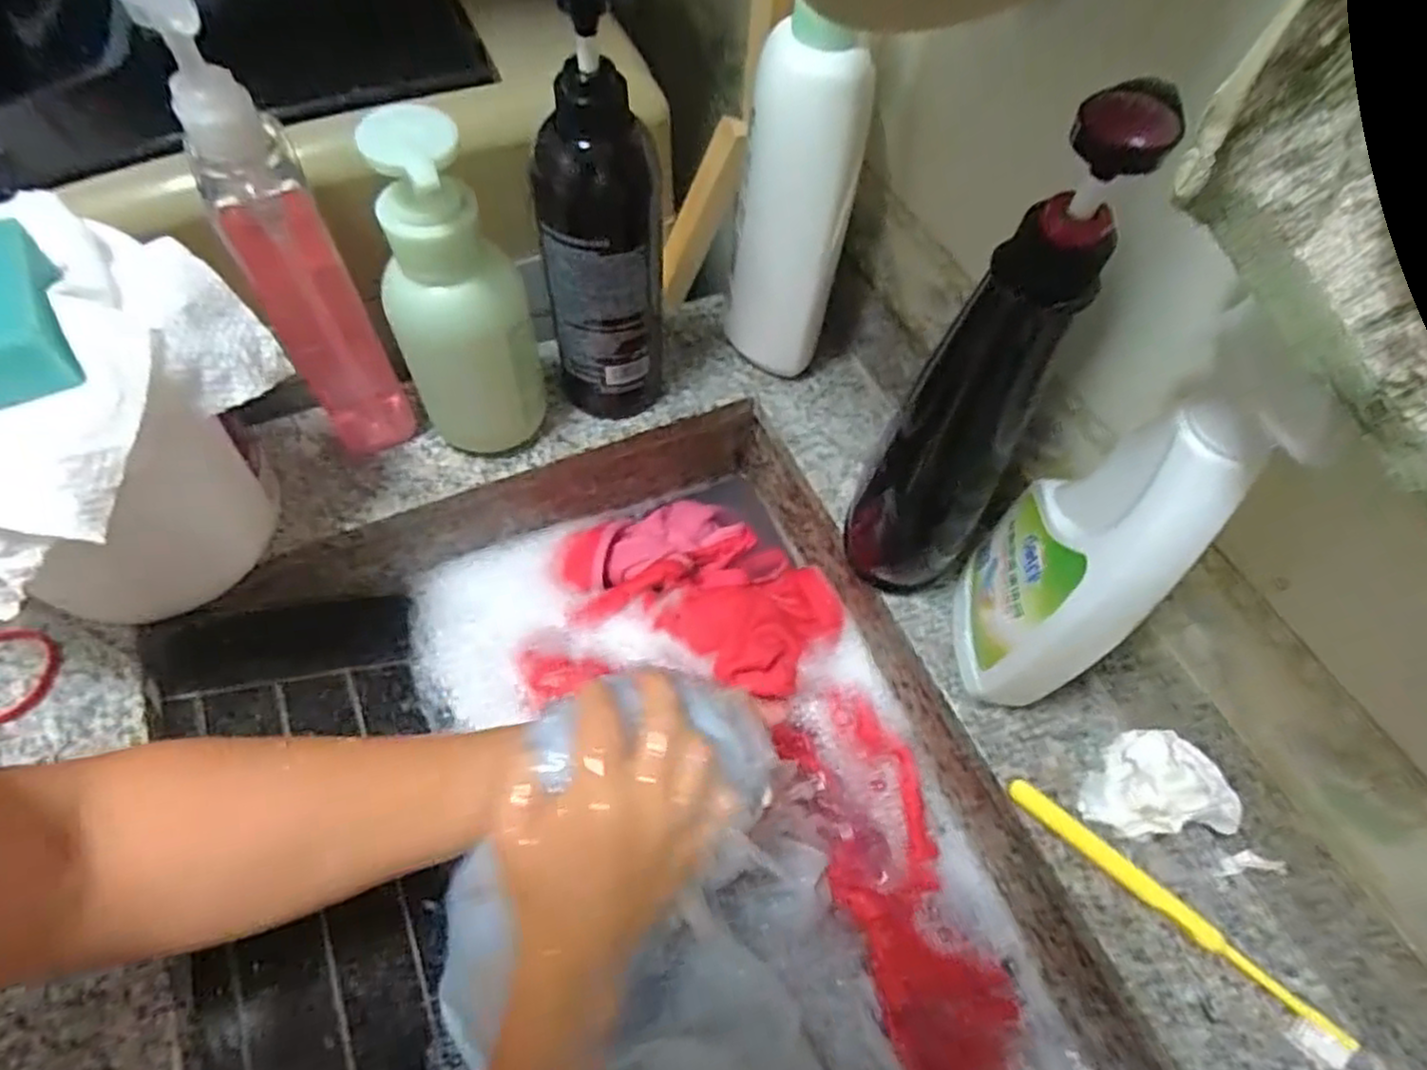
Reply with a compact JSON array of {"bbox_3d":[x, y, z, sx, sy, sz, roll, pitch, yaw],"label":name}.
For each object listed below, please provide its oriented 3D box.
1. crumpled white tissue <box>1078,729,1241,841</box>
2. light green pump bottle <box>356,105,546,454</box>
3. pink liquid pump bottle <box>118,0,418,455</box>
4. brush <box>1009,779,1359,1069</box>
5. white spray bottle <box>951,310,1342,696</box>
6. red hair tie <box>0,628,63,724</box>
[{"bbox_3d":[0.230,0.129,0.380,0.061,0.044,0.051,-2,61,-5],"label":"crumpled white tissue"},{"bbox_3d":[-0.143,-0.118,0.401,0.064,0.199,0.058,42,66,18],"label":"light green pump bottle"},{"bbox_3d":[-0.222,-0.145,0.375,0.047,0.258,0.074,-32,67,-20],"label":"pink liquid pump bottle"},{"bbox_3d":[0.228,0.188,0.364,0.176,0.012,0.016,40,65,17],"label":"brush"},{"bbox_3d":[0.168,0.006,0.334,0.043,0.229,0.085,13,60,3],"label":"white spray bottle"},{"bbox_3d":[-0.376,0.074,0.384,0.050,0.010,0.053,2,60,-3],"label":"red hair tie"}]

